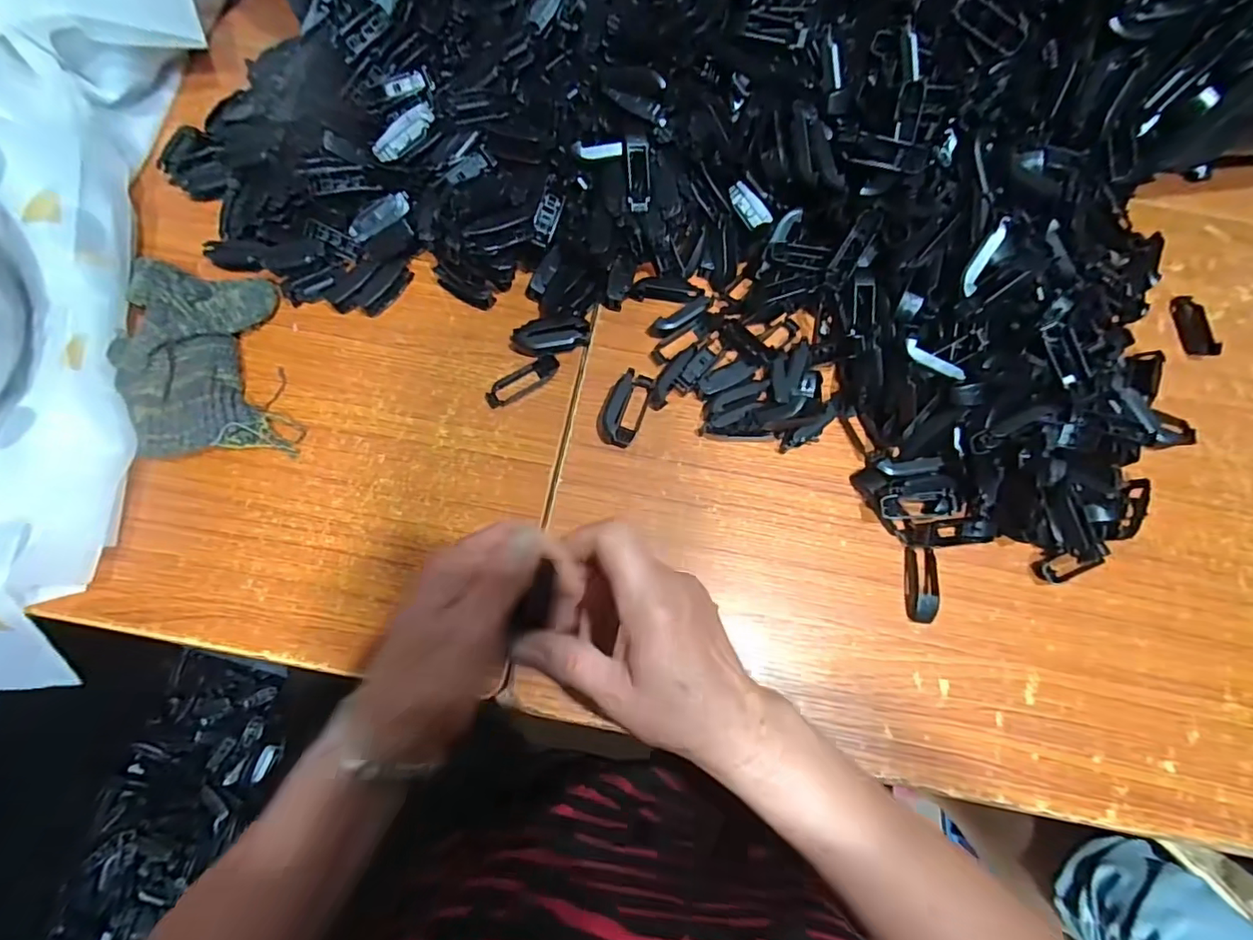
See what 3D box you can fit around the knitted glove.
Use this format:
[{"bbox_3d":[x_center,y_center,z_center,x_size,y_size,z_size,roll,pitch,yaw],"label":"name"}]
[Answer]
[{"bbox_3d":[-0.300,-0.082,0.390,0.094,0.045,0.149,-13,74,-6],"label":"knitted glove"}]

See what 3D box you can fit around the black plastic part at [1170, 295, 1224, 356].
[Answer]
[{"bbox_3d":[0.458,-0.117,0.449,0.020,0.011,0.054,-3,73,-3],"label":"black plastic part"}]

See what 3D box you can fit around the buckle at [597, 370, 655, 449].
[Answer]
[{"bbox_3d":[-0.003,-0.046,0.402,0.031,0.016,0.058,19,73,4],"label":"buckle"}]

